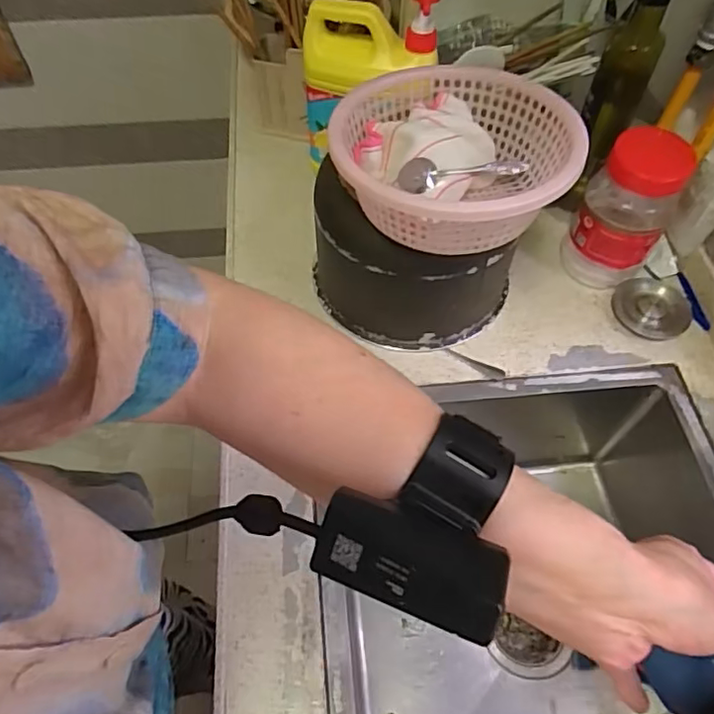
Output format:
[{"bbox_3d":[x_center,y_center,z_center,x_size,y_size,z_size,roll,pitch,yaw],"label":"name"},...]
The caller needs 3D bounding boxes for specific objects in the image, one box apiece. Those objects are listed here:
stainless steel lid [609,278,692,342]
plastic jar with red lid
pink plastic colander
[{"bbox_3d":[0.334,-0.057,0.655,0.079,0.014,0.078,40,67,21],"label":"stainless steel lid"},{"bbox_3d":[0.290,-0.157,0.630,0.089,0.159,0.085,0,59,0],"label":"plastic jar with red lid"},{"bbox_3d":[0.083,-0.172,0.493,0.192,0.069,0.191,-9,59,-5],"label":"pink plastic colander"}]

